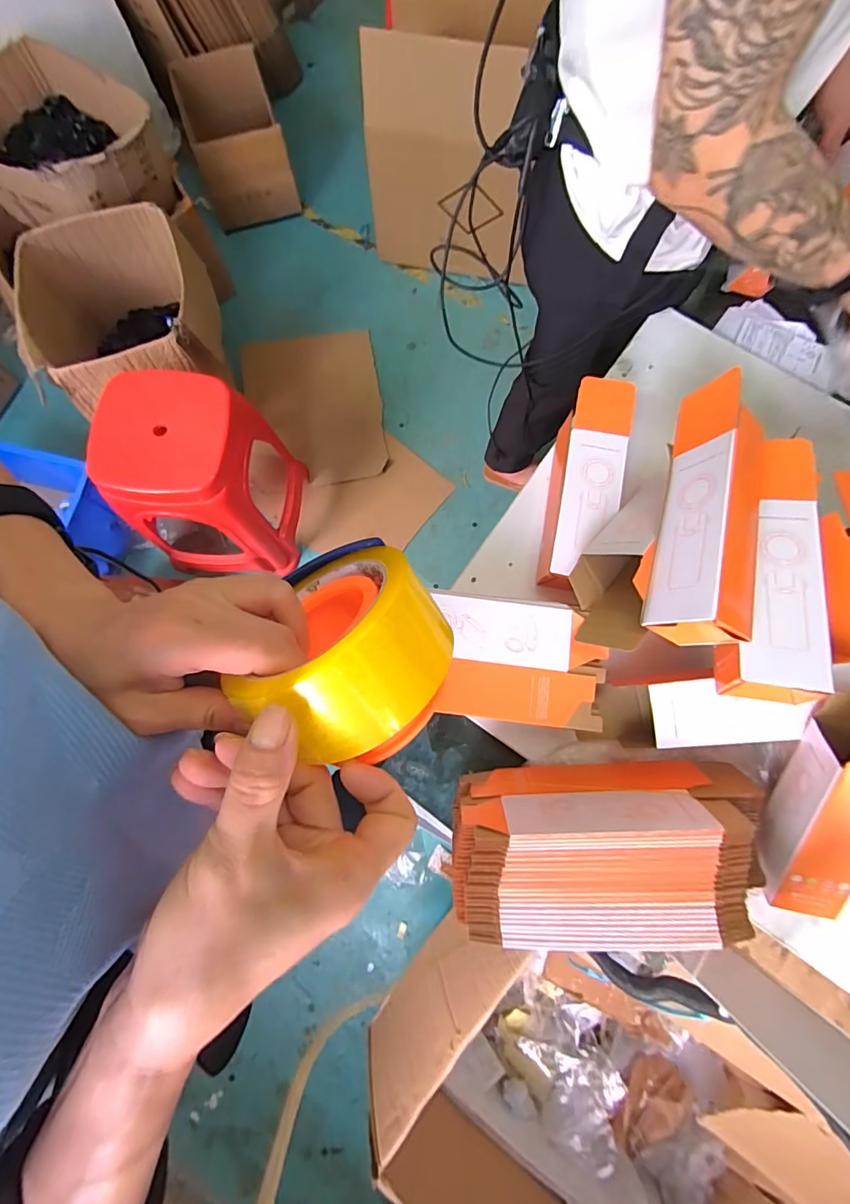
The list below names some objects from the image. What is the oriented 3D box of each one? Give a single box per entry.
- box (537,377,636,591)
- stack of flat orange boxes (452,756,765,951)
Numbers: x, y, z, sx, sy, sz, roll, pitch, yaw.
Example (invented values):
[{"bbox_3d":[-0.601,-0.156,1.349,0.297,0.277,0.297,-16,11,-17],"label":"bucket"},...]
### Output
[{"bbox_3d":[0.180,-0.135,0.537,0.075,0.061,0.248,12,78,3],"label":"box"},{"bbox_3d":[0.164,0.223,0.434,0.273,0.101,0.128,-3,78,0],"label":"stack of flat orange boxes"}]

